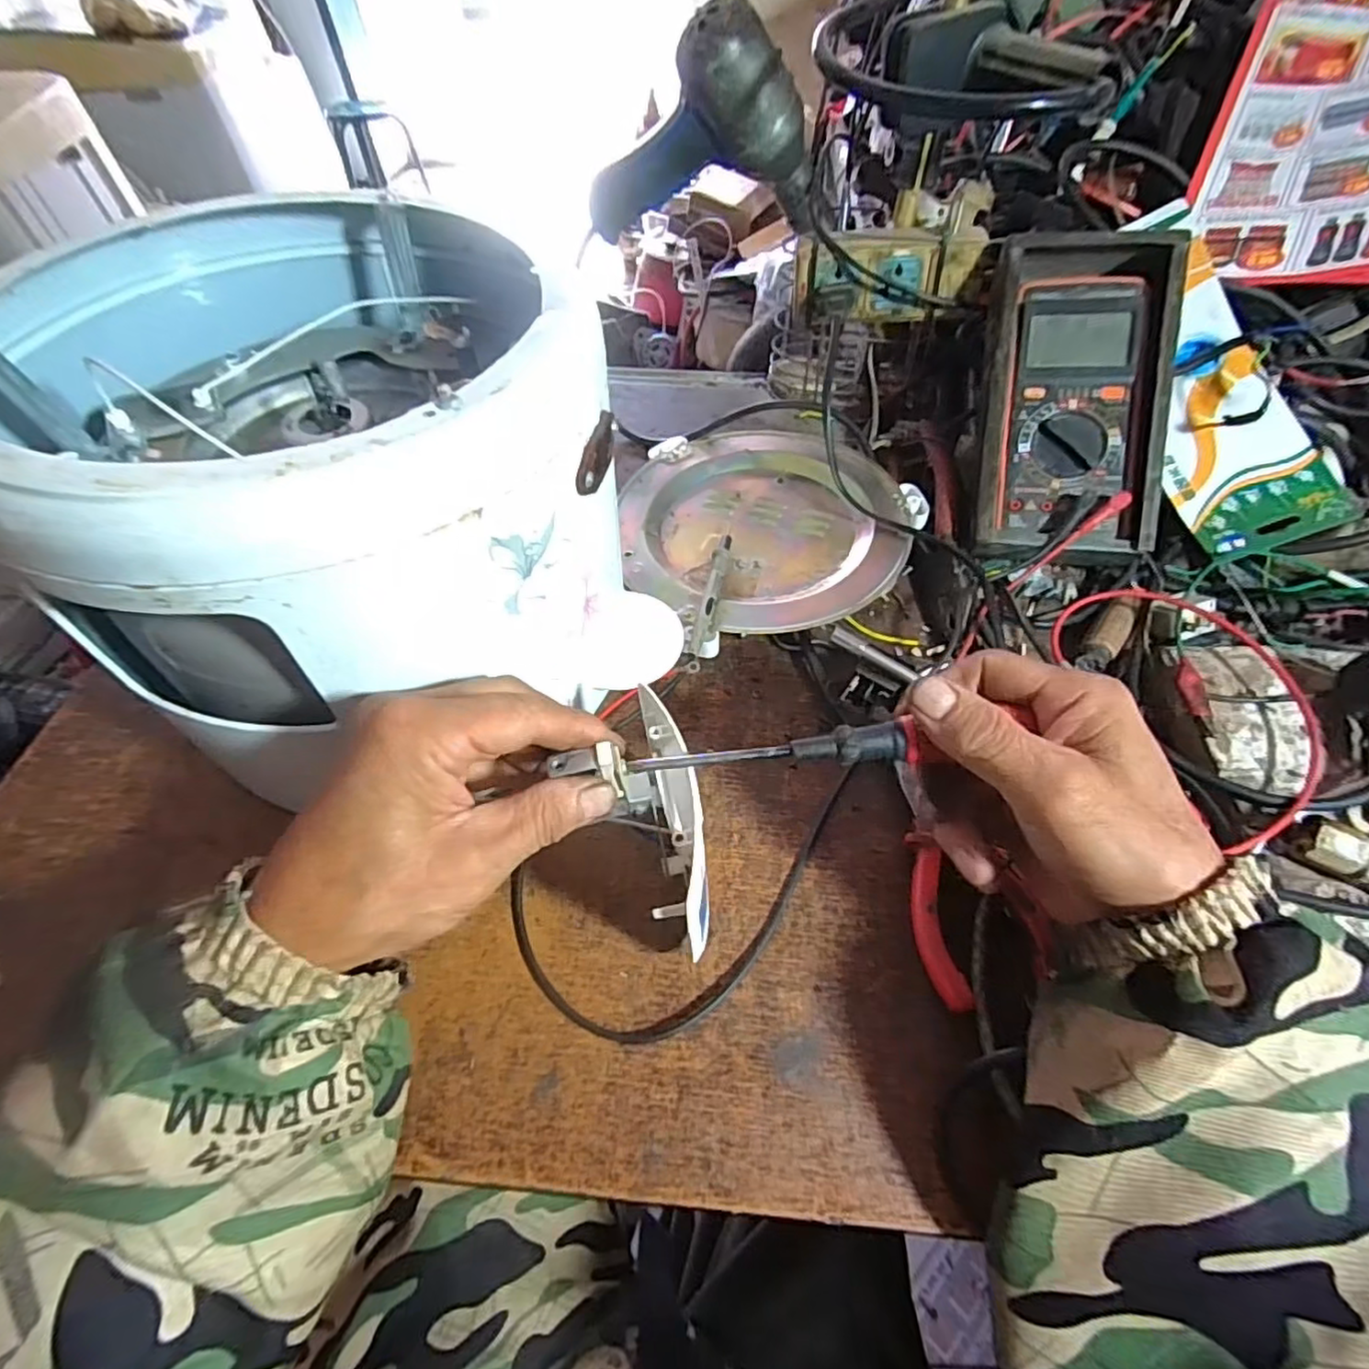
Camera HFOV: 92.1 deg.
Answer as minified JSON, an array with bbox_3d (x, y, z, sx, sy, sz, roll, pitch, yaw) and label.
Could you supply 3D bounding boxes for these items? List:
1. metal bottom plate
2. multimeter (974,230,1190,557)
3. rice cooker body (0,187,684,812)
[{"bbox_3d":[0.055,-0.115,0.478,0.198,0.032,0.199,-1,52,1],"label":"metal bottom plate"},{"bbox_3d":[0.253,-0.192,0.434,0.109,0.042,0.221,8,87,7],"label":"multimeter"},{"bbox_3d":[-0.161,-0.085,0.337,0.247,0.202,0.224,38,62,26],"label":"rice cooker body"}]

